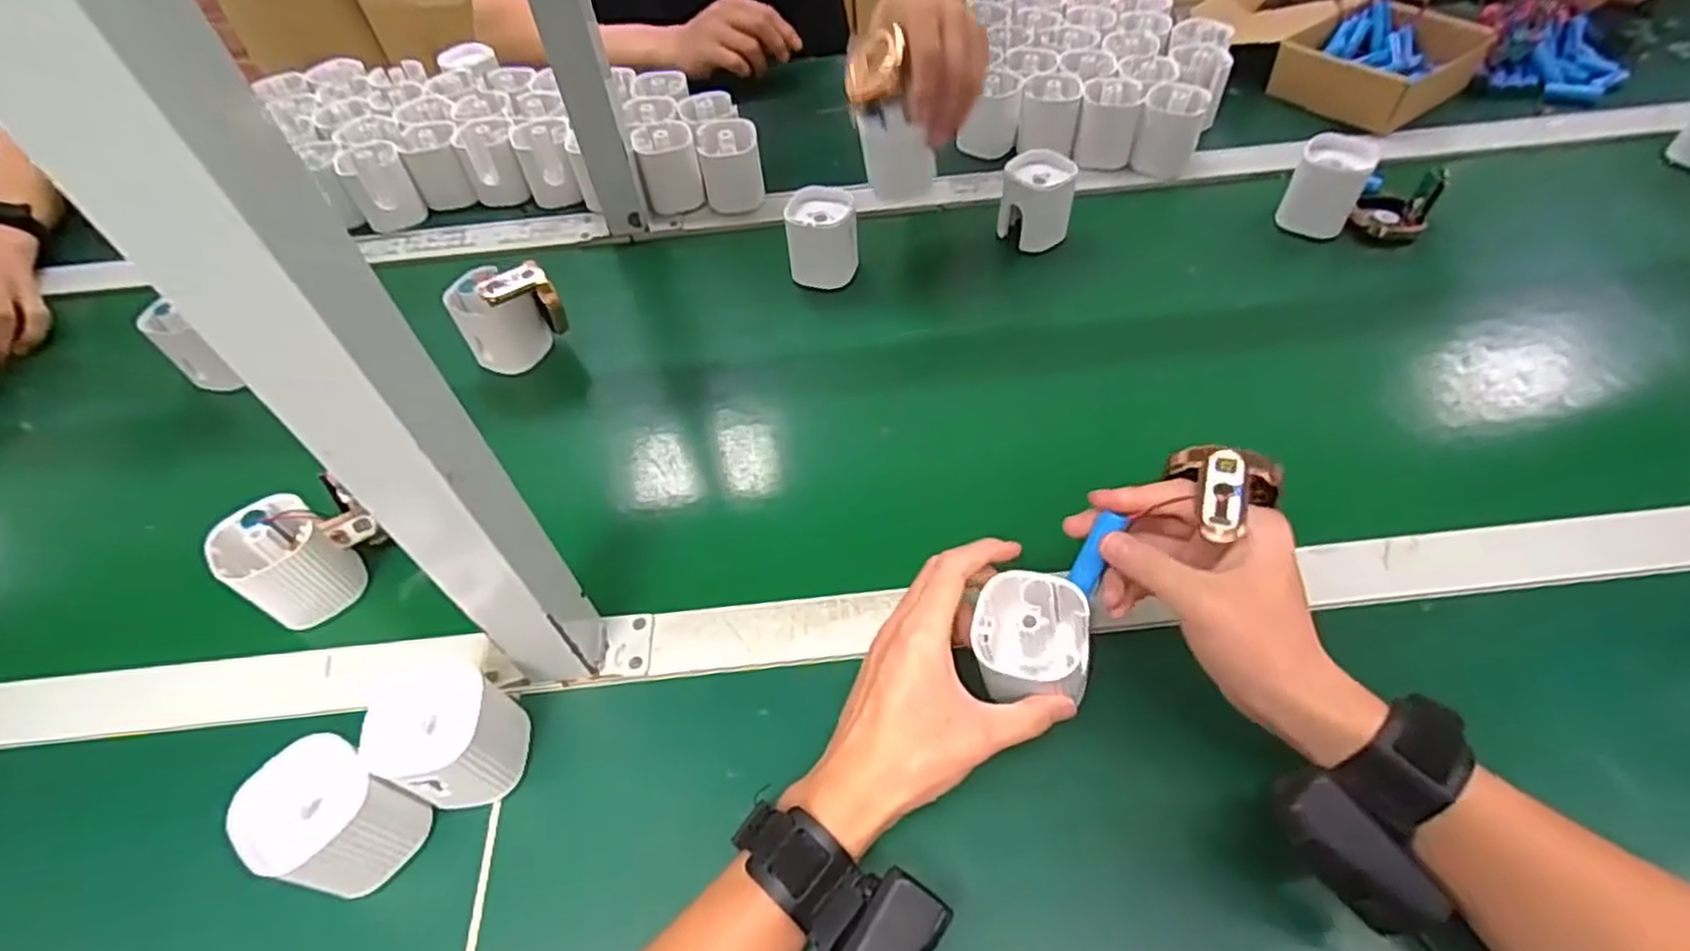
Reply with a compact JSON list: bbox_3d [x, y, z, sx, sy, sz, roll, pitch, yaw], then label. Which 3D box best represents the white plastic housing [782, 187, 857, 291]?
[{"bbox_3d":[-0.024,-0.202,0.642,0.068,0.070,0.043,-3,53,2],"label":"white plastic housing"}]

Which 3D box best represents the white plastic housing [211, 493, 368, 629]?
[{"bbox_3d":[-0.339,0.052,0.463,0.056,0.069,0.056,32,61,25],"label":"white plastic housing"}]

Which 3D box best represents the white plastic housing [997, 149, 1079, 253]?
[{"bbox_3d":[0.169,-0.239,0.661,0.059,0.064,0.063,12,52,12],"label":"white plastic housing"}]

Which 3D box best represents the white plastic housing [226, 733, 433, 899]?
[{"bbox_3d":[-0.241,0.168,0.362,0.058,0.072,0.056,25,55,22],"label":"white plastic housing"}]

